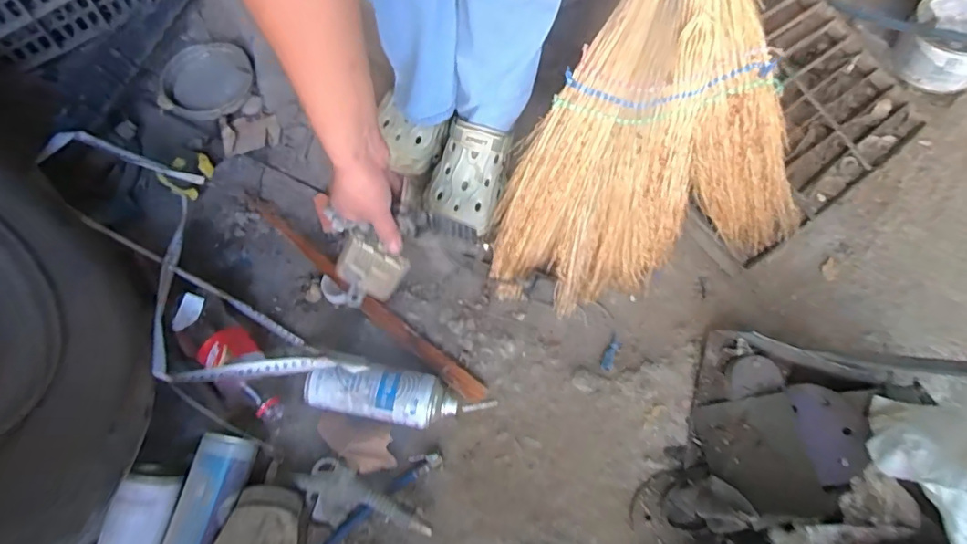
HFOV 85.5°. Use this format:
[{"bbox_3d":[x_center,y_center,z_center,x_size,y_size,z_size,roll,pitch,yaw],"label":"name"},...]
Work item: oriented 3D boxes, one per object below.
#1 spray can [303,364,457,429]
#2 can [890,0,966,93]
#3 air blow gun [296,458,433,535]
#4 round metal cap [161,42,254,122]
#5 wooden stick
[{"bbox_3d":[-0.126,0.153,0.654,0.184,0.066,0.063,12,71,-4],"label":"spray can"},{"bbox_3d":[0.824,-0.418,0.919,0.156,0.101,0.149,26,72,9],"label":"can"},{"bbox_3d":[-0.145,0.276,0.623,0.169,0.048,0.065,28,70,2],"label":"air blow gun"},{"bbox_3d":[-0.447,-0.310,0.845,0.140,0.016,0.152,2,72,-7],"label":"round metal cap"},{"bbox_3d":[-0.180,0.029,0.736,0.458,0.020,0.032,40,71,6],"label":"wooden stick"}]

